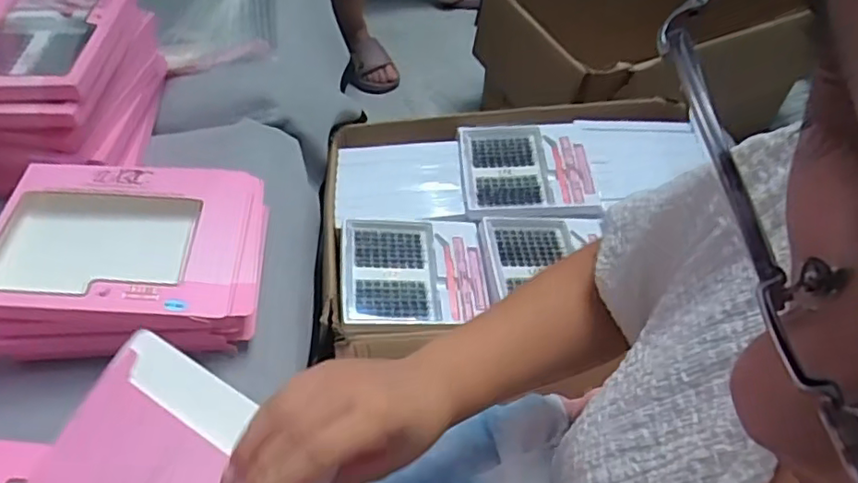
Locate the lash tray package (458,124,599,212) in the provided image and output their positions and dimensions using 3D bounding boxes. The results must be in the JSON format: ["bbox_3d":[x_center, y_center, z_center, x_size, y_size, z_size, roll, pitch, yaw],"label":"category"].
[{"bbox_3d":[0.139,-0.104,0.844,0.185,0.025,0.142,-1,53,-1],"label":"lash tray package"}]

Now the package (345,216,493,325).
[{"bbox_3d":[-0.019,0.031,0.755,0.169,0.025,0.149,-4,53,-4],"label":"package"}]

